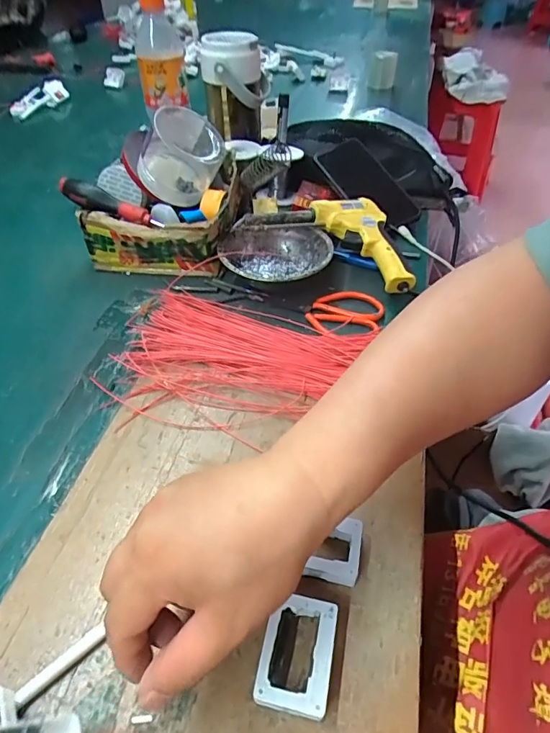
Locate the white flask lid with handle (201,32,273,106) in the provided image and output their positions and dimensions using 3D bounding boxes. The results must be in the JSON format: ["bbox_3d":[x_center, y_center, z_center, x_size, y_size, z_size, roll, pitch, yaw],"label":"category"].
[{"bbox_3d":[-0.055,-0.421,0.643,0.094,0.078,0.078,-3,46,-2],"label":"white flask lid with handle"}]

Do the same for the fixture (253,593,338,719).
[{"bbox_3d":[0.013,0.167,0.265,0.040,0.017,0.057,9,47,9],"label":"fixture"}]

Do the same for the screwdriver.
[{"bbox_3d":[-0.185,-0.182,0.509,0.117,0.021,0.020,21,48,-1],"label":"screwdriver"}]

